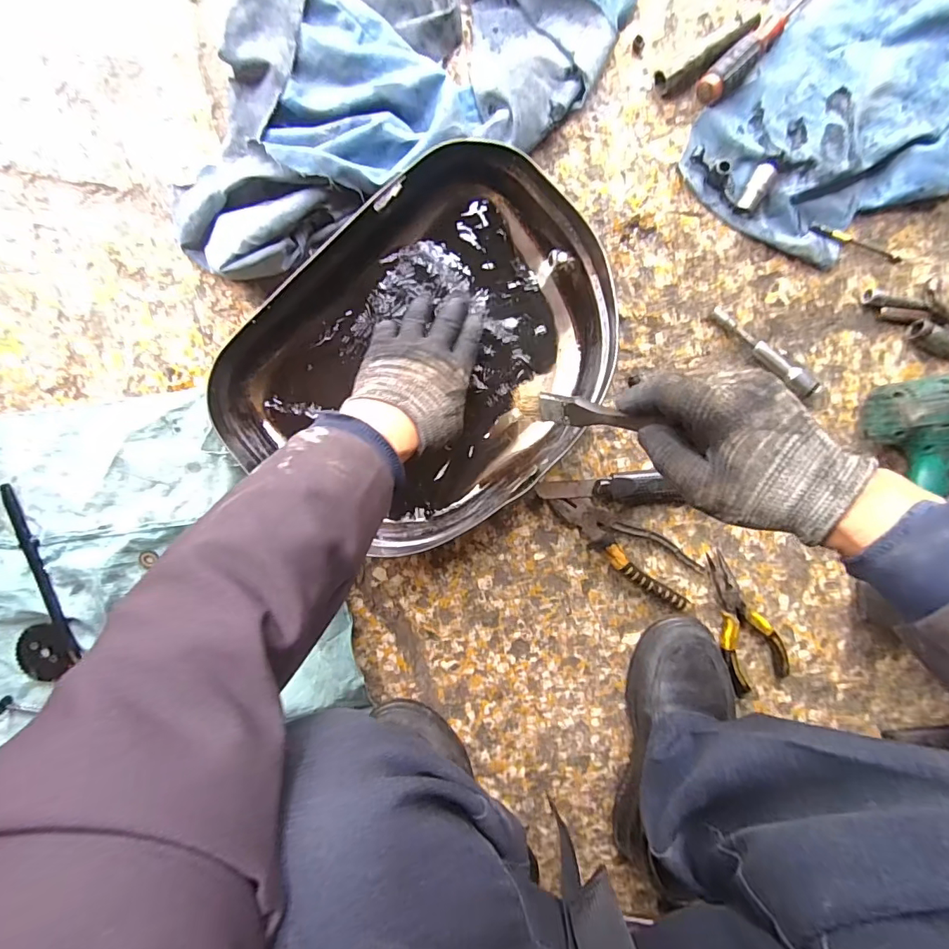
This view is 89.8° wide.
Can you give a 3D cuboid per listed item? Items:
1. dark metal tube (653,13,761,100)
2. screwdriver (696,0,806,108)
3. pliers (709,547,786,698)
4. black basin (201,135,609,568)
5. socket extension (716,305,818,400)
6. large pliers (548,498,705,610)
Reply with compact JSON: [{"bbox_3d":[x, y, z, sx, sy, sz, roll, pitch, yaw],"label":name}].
[{"bbox_3d":[0.212,-0.378,0.433,0.094,0.020,0.024,-28,96,4],"label":"dark metal tube"},{"bbox_3d":[0.262,-0.393,0.425,0.154,0.028,0.026,-43,95,5],"label":"screwdriver"},{"bbox_3d":[0.277,0.159,0.505,0.064,0.016,0.155,-29,96,4],"label":"pliers"},{"bbox_3d":[-0.041,-0.100,0.445,0.274,0.064,0.355,44,95,-4],"label":"black basin"},{"bbox_3d":[0.284,-0.120,0.467,0.124,0.022,0.018,41,96,-4],"label":"socket extension"},{"bbox_3d":[0.158,0.072,0.493,0.174,0.017,0.053,36,96,-4],"label":"large pliers"}]

